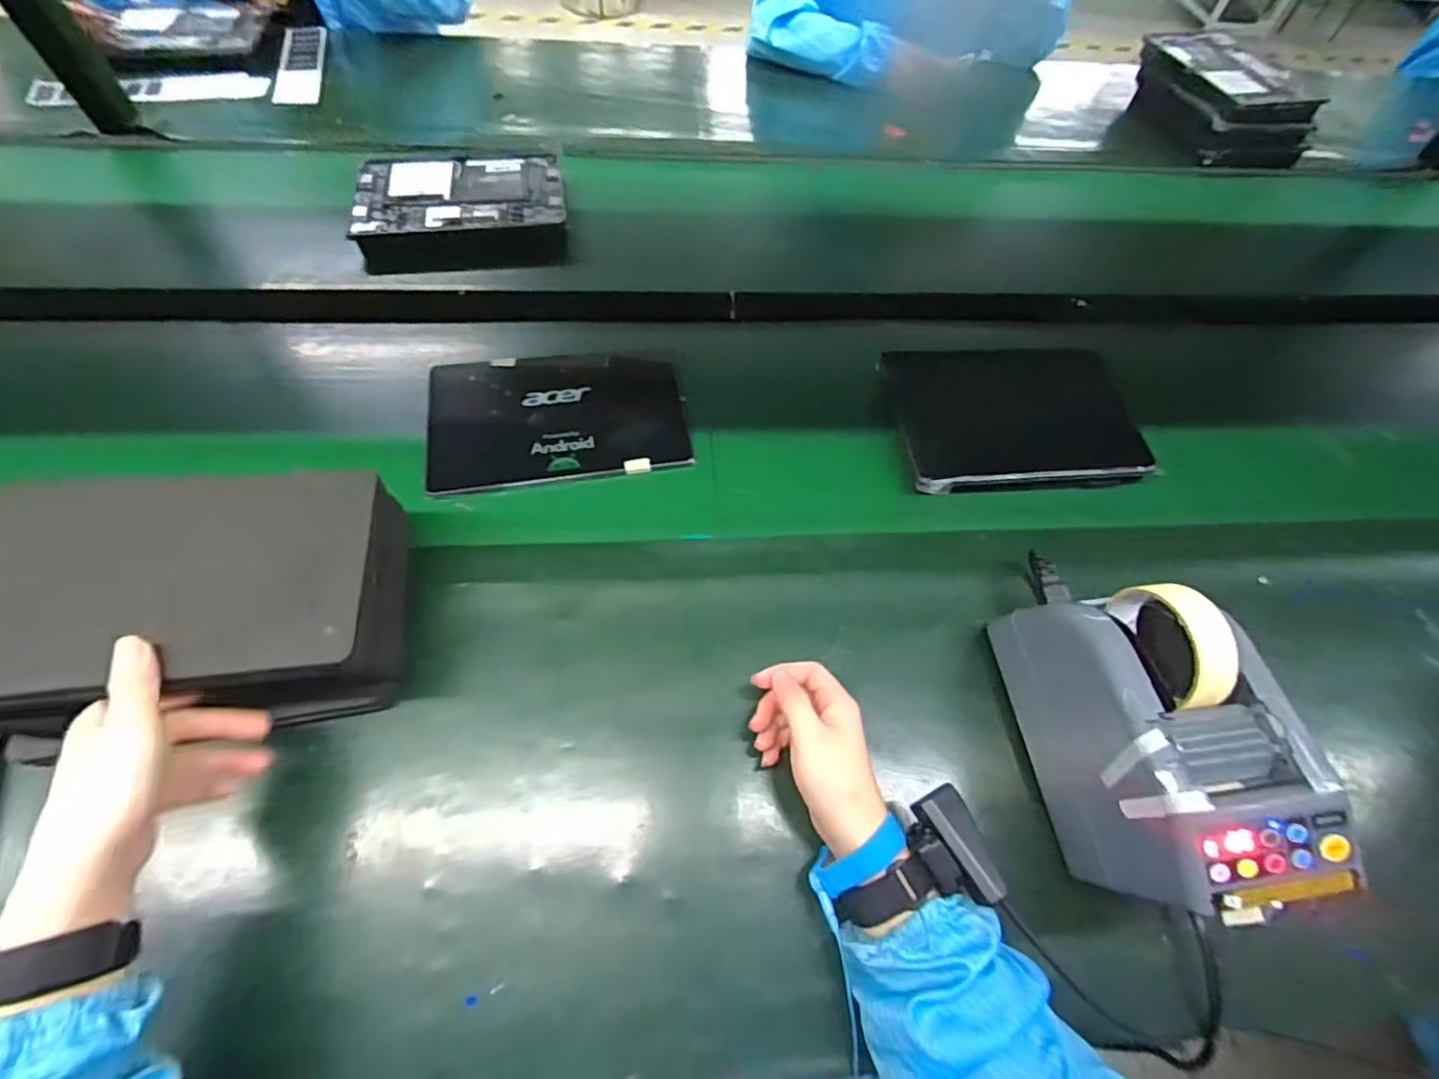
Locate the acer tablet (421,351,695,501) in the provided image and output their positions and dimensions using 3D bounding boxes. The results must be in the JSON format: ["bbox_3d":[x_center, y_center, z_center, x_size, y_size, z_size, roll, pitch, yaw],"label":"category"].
[{"bbox_3d":[-0.162,-0.130,0.618,0.248,0.013,0.162,-8,64,-8],"label":"acer tablet"}]

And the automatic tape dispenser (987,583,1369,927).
[{"bbox_3d":[0.297,0.134,0.424,0.108,0.164,0.220,-4,60,-7],"label":"automatic tape dispenser"}]

